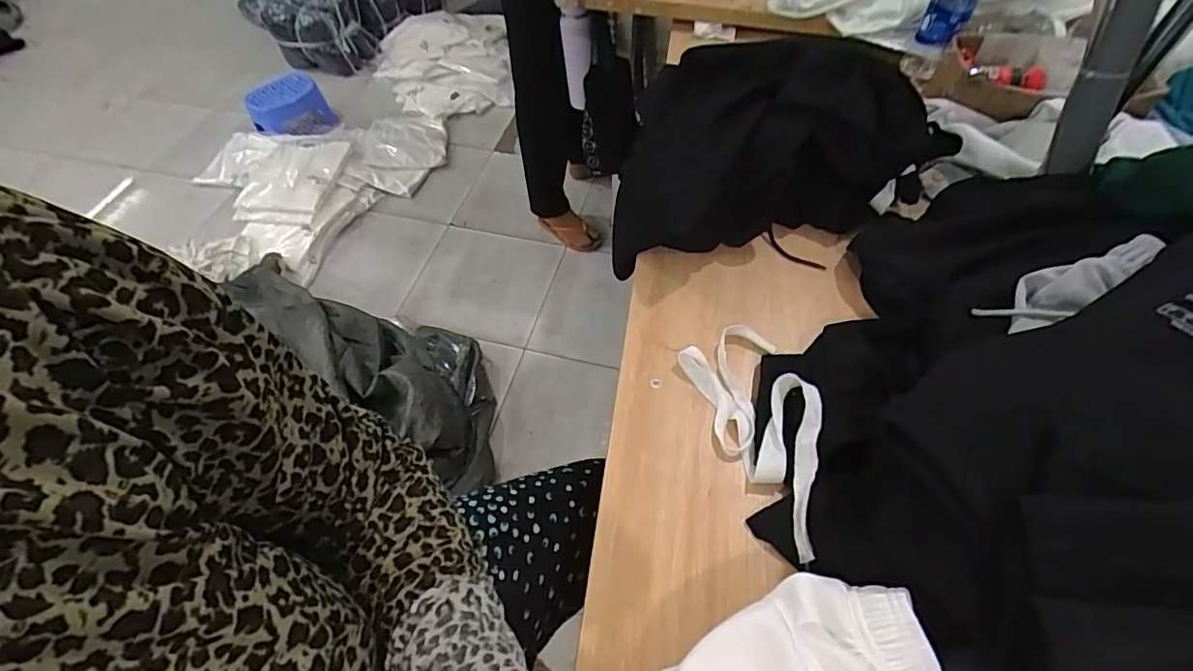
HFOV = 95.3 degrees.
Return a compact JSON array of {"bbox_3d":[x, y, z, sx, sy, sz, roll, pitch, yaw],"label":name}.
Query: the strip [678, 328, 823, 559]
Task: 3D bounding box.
[{"bbox_3d":[0.165,0.081,0.516,0.097,0.043,0.231,-17,56,-10],"label":"strip"}]

